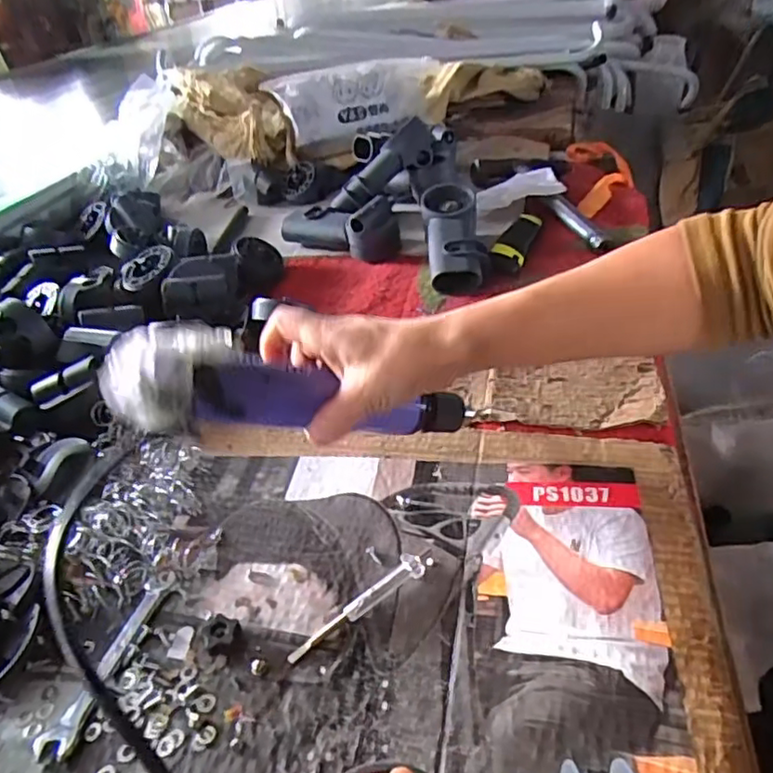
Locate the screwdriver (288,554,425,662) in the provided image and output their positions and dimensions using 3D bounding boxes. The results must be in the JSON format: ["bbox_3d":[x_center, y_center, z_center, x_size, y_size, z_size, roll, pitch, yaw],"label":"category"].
[{"bbox_3d":[-0.018,0.133,0.383,0.099,0.010,0.013,-27,41,-25],"label":"screwdriver"}]

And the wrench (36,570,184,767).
[{"bbox_3d":[-0.161,0.160,0.371,0.023,0.004,0.116,9,39,20],"label":"wrench"}]

